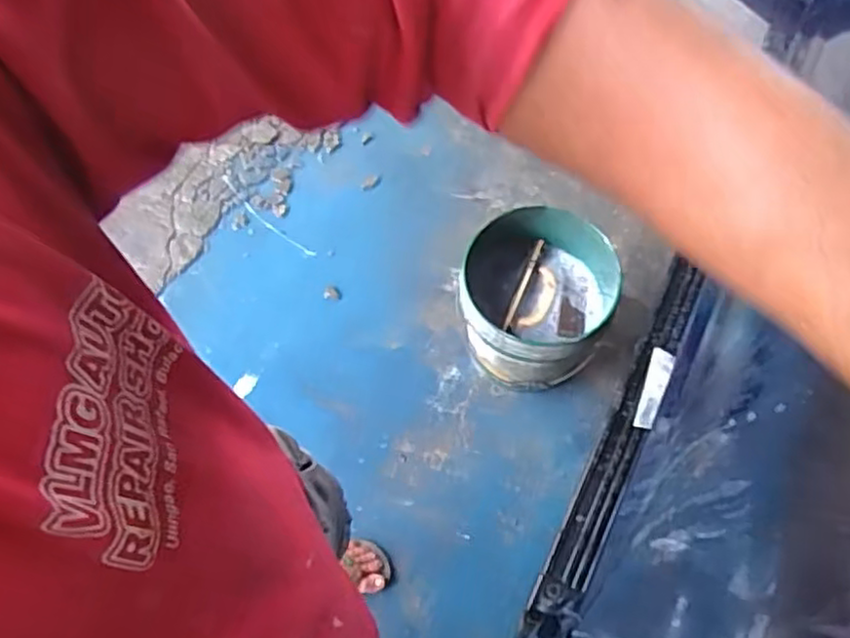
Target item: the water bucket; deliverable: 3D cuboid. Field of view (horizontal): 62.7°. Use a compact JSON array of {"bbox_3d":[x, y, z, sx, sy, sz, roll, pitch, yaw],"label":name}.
[{"bbox_3d":[0.221,-0.012,1.416,0.285,0.315,0.279,0,65,1],"label":"water bucket"}]

